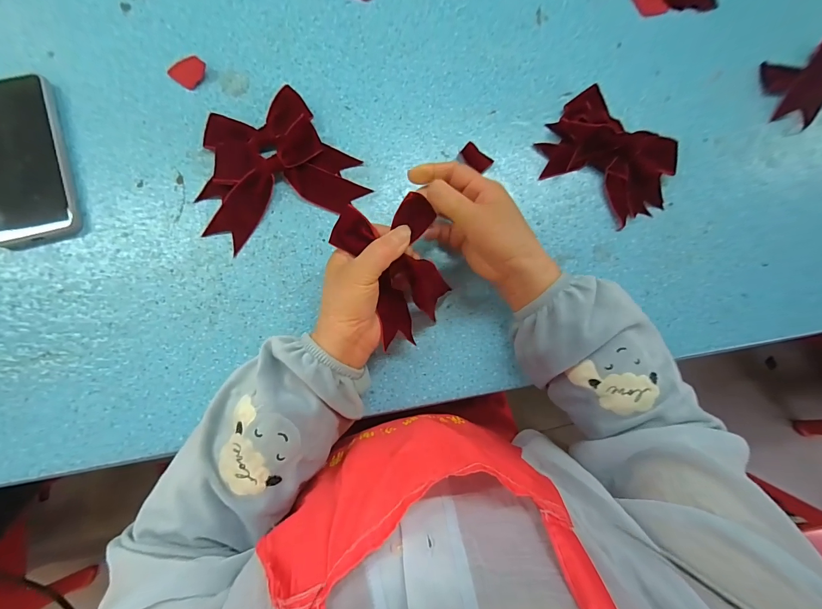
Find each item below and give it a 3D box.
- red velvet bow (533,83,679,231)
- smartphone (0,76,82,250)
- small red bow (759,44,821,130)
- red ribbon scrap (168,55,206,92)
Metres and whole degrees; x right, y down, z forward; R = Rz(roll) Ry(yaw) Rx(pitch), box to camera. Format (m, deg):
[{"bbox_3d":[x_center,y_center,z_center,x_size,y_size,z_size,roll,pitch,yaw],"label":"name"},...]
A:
[{"bbox_3d":[0.221,-0.161,0.379,0.144,0.036,0.109,35,83,0],"label":"red velvet bow"},{"bbox_3d":[-0.383,-0.140,0.348,0.080,0.013,0.163,-13,86,-6],"label":"smartphone"},{"bbox_3d":[0.494,-0.267,0.426,0.132,0.023,0.097,-26,87,-7],"label":"small red bow"},{"bbox_3d":[-0.236,-0.249,0.376,0.032,0.004,0.034,0,84,-5],"label":"red ribbon scrap"}]

